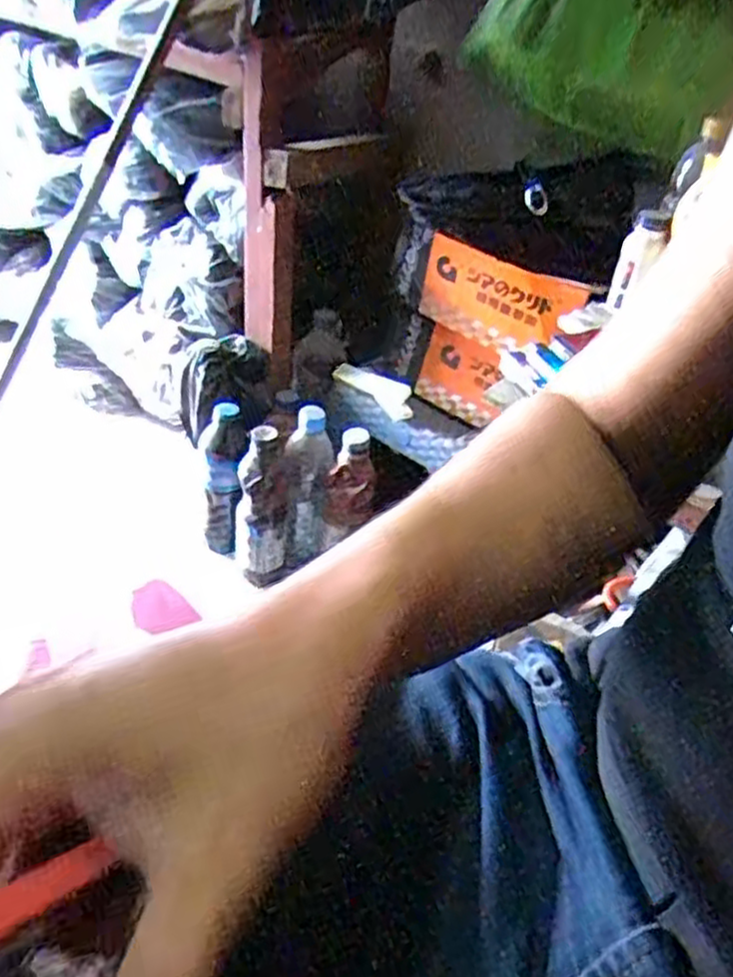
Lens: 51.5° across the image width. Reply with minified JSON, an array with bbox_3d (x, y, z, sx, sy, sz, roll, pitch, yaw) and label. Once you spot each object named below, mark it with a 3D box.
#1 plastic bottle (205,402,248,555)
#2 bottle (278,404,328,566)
[{"bbox_3d":[-0.188,-0.010,1.013,0.059,0.212,0.049,3,38,-6],"label":"plastic bottle"},{"bbox_3d":[-0.076,0.013,1.003,0.066,0.236,0.067,4,38,-6],"label":"bottle"}]

